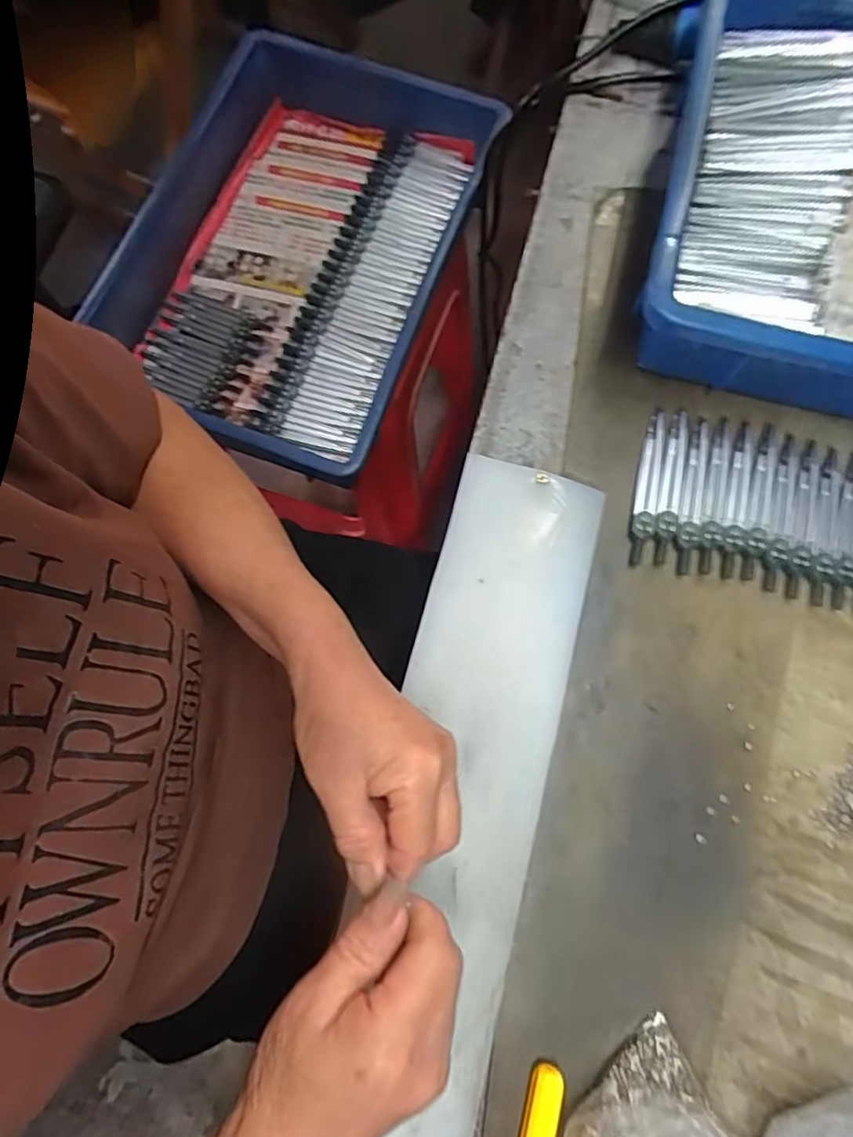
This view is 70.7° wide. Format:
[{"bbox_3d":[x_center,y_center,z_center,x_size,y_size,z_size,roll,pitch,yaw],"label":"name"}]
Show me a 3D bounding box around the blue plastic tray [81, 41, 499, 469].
[{"bbox_3d":[-0.135,-0.307,0.581,0.310,0.076,0.406,20,77,5],"label":"blue plastic tray"}]

